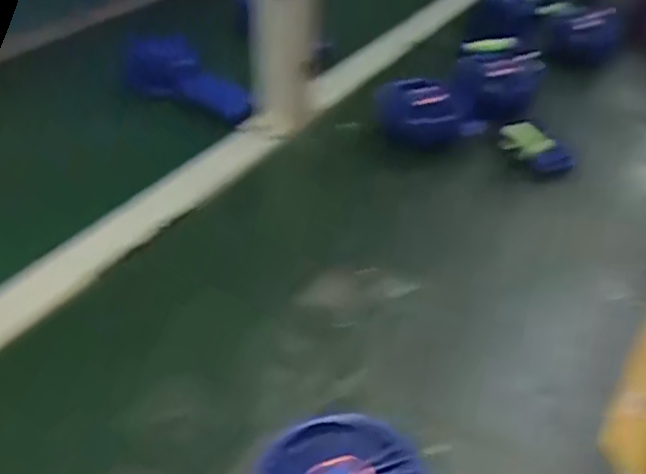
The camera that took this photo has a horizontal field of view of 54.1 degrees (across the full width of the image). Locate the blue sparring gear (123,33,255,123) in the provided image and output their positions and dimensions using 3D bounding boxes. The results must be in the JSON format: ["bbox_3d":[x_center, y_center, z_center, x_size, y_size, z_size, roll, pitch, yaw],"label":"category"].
[{"bbox_3d":[-0.144,-0.169,0.666,0.142,0.050,0.069,27,43,1],"label":"blue sparring gear"}]

